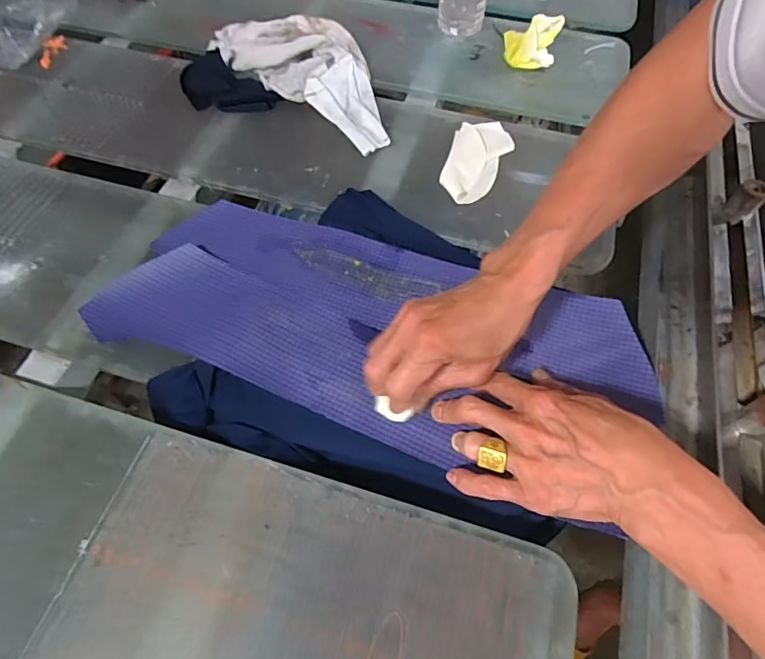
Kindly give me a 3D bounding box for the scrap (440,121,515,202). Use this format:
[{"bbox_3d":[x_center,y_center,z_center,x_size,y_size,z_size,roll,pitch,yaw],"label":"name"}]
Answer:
[{"bbox_3d":[0.099,-0.187,0.521,0.060,0.012,0.126,25,63,14],"label":"scrap"}]

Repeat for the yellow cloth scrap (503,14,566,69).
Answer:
[{"bbox_3d":[0.185,-0.360,0.603,0.066,0.050,0.052,15,61,9],"label":"yellow cloth scrap"}]

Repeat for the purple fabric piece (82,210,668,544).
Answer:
[{"bbox_3d":[-0.011,-0.002,0.414,0.459,0.013,0.200,11,61,6],"label":"purple fabric piece"}]

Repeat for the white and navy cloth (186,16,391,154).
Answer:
[{"bbox_3d":[-0.104,-0.308,0.578,0.276,0.039,0.161,19,62,11],"label":"white and navy cloth"}]

